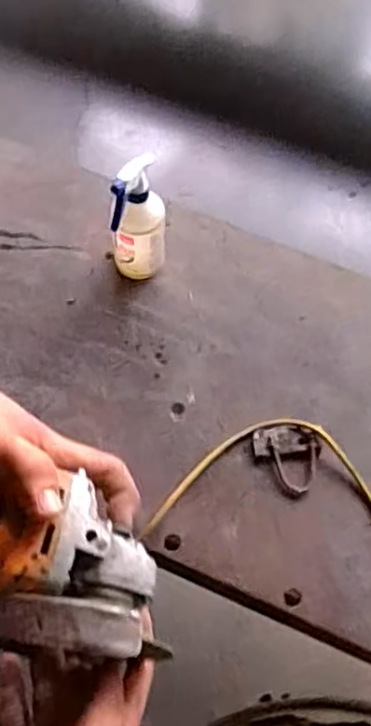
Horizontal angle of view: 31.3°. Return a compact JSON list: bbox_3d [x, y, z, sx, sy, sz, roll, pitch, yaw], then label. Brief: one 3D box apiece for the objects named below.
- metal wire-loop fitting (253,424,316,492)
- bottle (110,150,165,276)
[{"bbox_3d":[0.136,0.127,0.875,0.081,0.010,0.088,-9,65,-6],"label":"metal wire-loop fitting"},{"bbox_3d":[-0.066,-0.187,0.893,0.072,0.221,0.079,1,65,-2],"label":"bottle"}]

